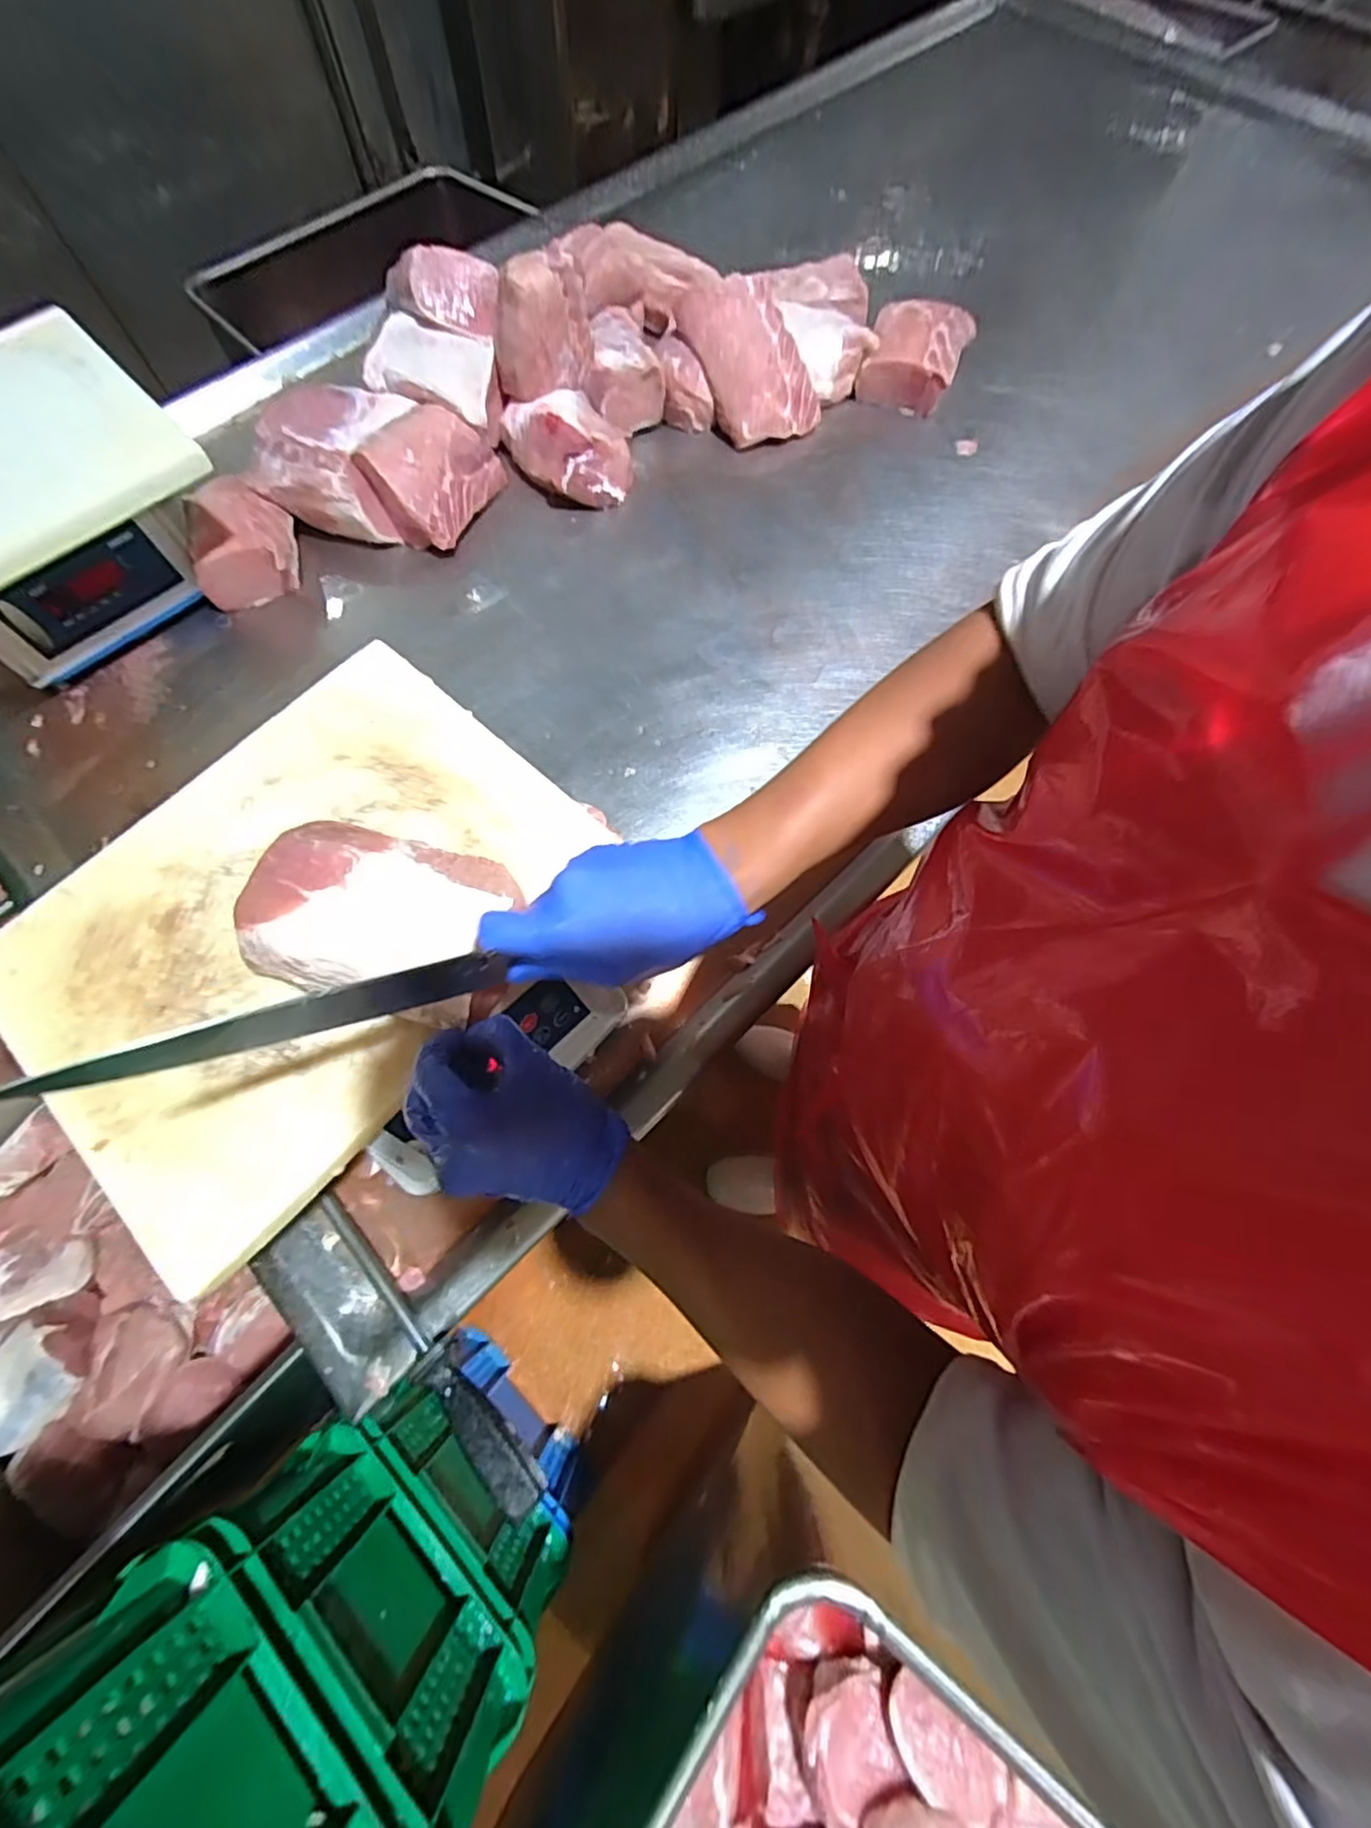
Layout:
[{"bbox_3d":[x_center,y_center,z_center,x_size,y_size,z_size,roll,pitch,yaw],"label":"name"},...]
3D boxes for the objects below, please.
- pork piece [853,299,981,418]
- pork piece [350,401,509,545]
[{"bbox_3d":[0.315,-0.769,0.898,0.126,0.064,0.151,22,72,10],"label":"pork piece"},{"bbox_3d":[-0.308,-0.543,0.803,0.113,0.088,0.162,21,71,9],"label":"pork piece"}]

